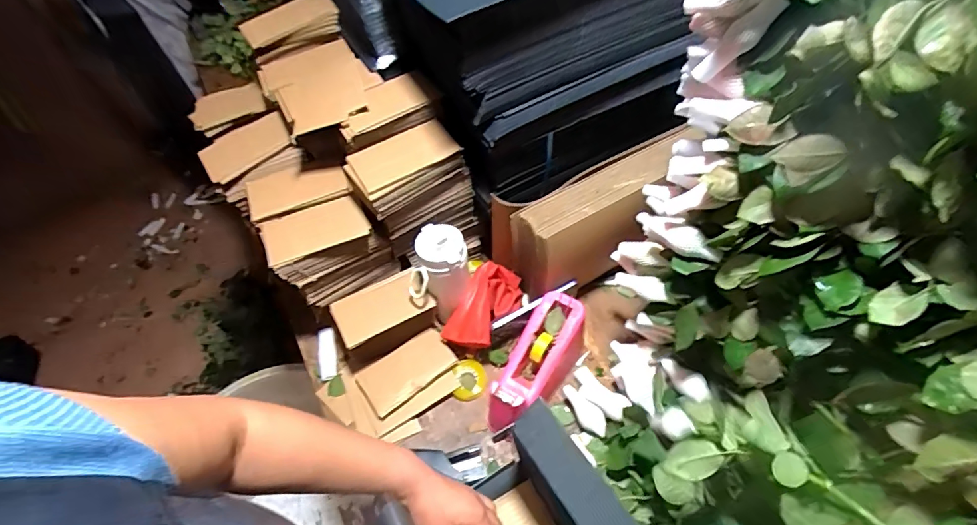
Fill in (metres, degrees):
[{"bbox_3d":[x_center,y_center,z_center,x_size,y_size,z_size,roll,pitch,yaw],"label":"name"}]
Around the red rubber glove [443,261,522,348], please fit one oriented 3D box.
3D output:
[{"bbox_3d":[-0.008,0.073,0.738,0.084,0.085,0.133,21,58,19],"label":"red rubber glove"}]

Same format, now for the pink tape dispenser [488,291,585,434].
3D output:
[{"bbox_3d":[0.065,0.151,0.683,0.075,0.099,0.206,28,61,23],"label":"pink tape dispenser"}]

